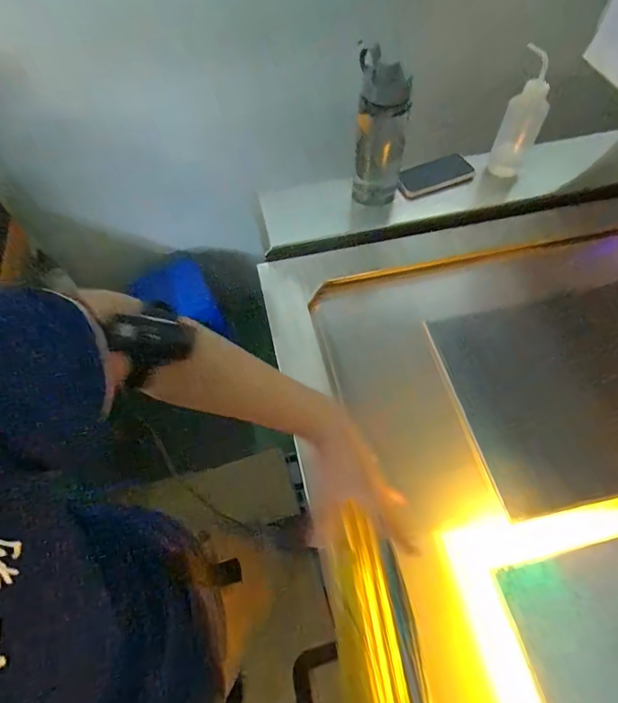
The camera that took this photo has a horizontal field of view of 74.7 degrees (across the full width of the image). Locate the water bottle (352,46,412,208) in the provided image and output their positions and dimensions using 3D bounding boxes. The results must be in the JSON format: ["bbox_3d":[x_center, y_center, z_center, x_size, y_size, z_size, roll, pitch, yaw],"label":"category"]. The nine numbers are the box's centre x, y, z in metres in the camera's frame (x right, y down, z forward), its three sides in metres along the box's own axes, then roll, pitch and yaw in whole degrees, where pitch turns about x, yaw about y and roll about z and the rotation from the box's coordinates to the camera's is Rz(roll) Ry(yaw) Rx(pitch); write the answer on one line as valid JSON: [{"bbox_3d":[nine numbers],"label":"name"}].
[{"bbox_3d":[0.136,-0.406,0.764,0.093,0.251,0.093,7,60,7],"label":"water bottle"}]

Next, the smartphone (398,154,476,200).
[{"bbox_3d":[0.265,-0.371,0.858,0.174,0.015,0.073,-22,85,-15],"label":"smartphone"}]

